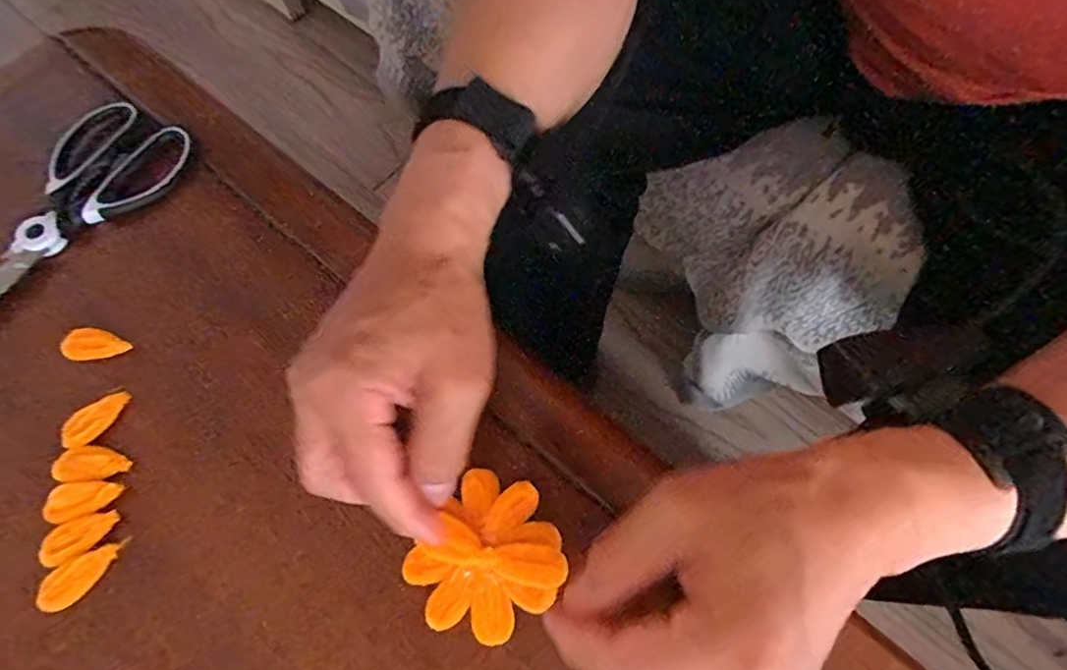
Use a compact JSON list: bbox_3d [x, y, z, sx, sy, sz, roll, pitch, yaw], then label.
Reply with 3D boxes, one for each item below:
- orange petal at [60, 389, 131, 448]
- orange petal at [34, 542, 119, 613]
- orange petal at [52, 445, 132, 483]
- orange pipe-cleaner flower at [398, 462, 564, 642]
[{"bbox_3d":[-0.252,0.047,0.316,0.016,0.005,0.038,41,74,16],"label":"orange petal"},{"bbox_3d":[-0.236,0.124,0.286,0.040,0.005,0.018,-41,73,-14],"label":"orange petal"},{"bbox_3d":[-0.247,0.071,0.308,0.039,0.005,0.019,-11,68,-3],"label":"orange petal"},{"bbox_3d":[-0.022,0.113,0.282,0.068,0.009,0.076,34,70,14],"label":"orange pipe-cleaner flower"}]

